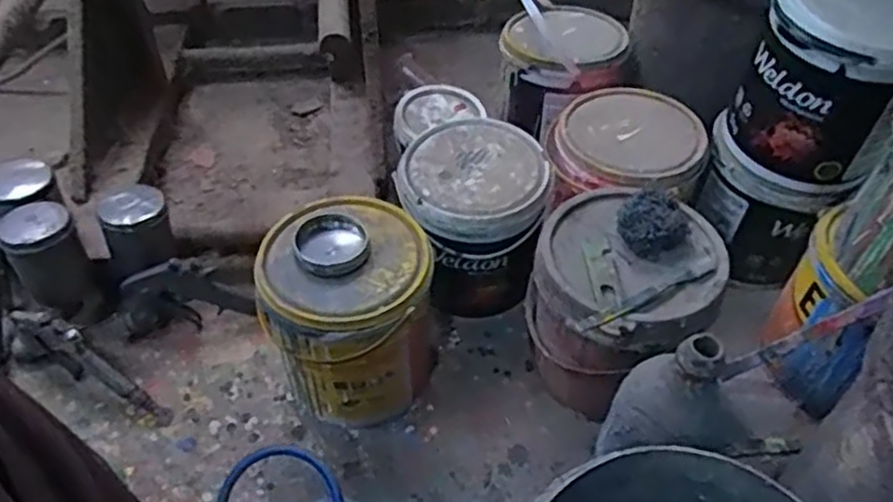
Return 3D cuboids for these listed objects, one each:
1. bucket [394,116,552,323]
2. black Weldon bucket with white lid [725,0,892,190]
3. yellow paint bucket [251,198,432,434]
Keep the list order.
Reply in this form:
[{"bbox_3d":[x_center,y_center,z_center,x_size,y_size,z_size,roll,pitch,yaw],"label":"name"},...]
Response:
[{"bbox_3d":[0.035,-0.043,0.901,0.168,0.164,0.182,-1,49,1],"label":"bucket"},{"bbox_3d":[0.427,-0.197,0.788,0.175,0.176,0.169,-1,49,1],"label":"black Weldon bucket with white lid"},{"bbox_3d":[-0.103,0.070,0.810,0.174,0.209,0.178,-5,50,-3],"label":"yellow paint bucket"}]

